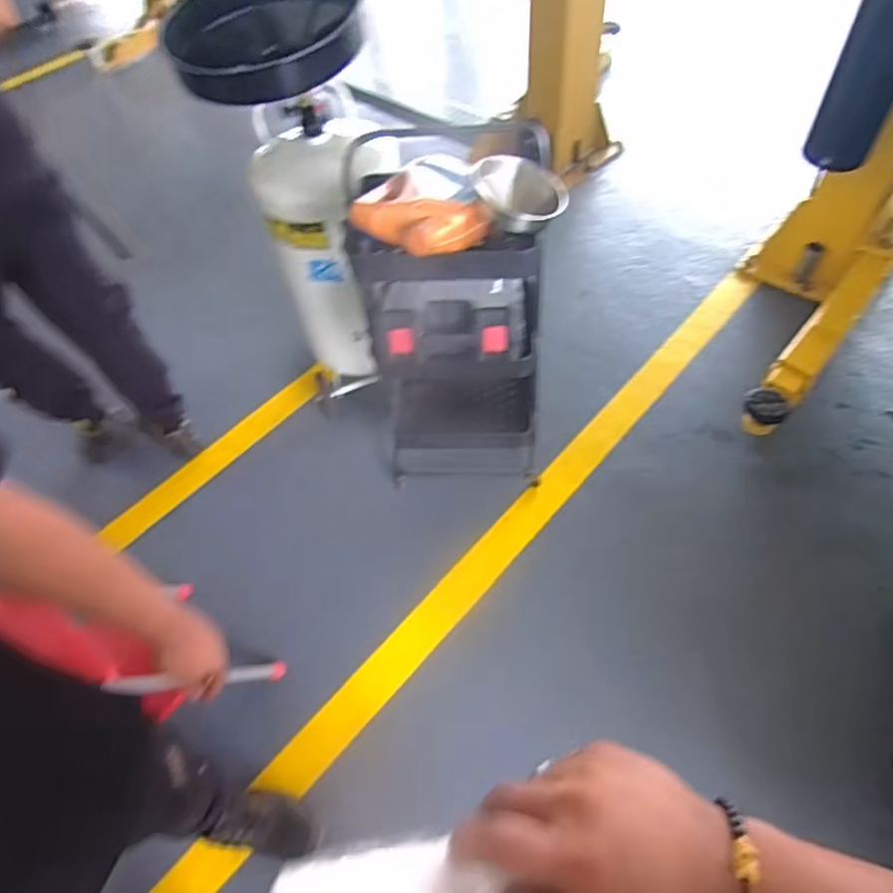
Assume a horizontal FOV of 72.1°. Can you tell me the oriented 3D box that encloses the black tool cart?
[{"bbox_3d":[0.029,-0.252,1.505,0.417,0.825,0.311,-3,54,3],"label":"black tool cart"}]

